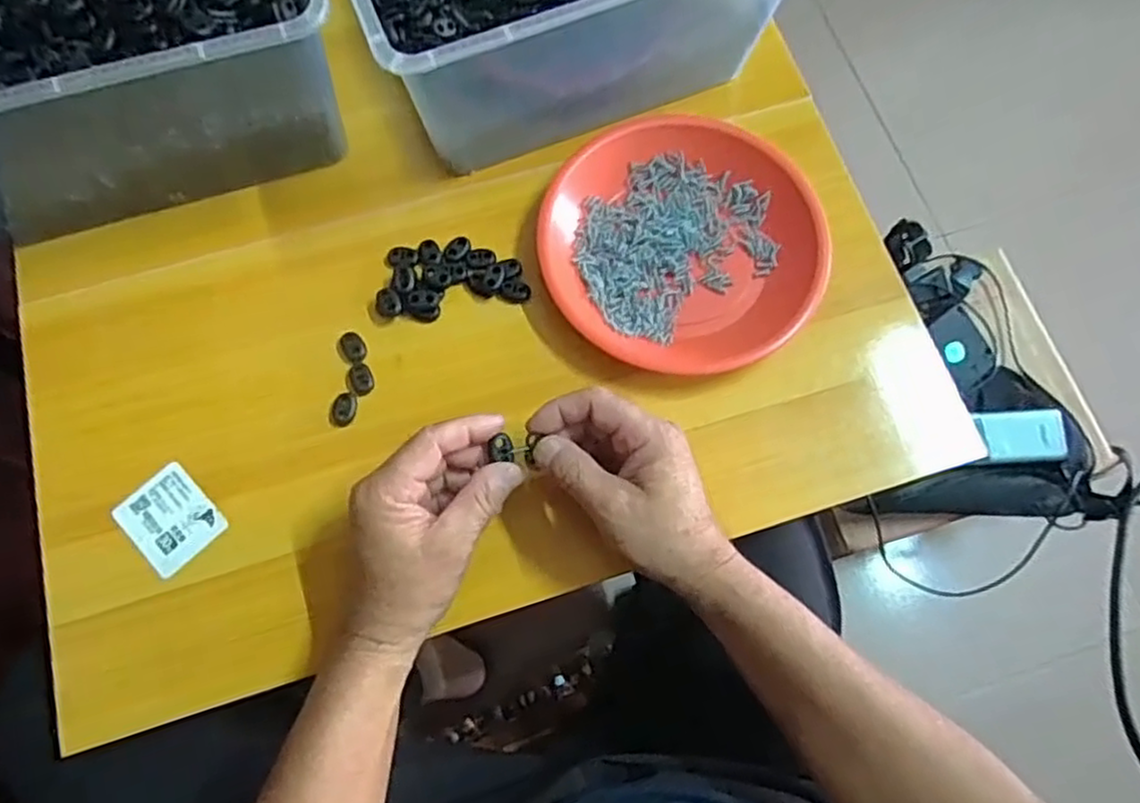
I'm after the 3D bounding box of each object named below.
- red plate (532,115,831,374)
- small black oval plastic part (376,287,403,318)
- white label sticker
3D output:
[{"bbox_3d":[0.076,-0.111,0.493,0.189,0.030,0.176,0,72,-1],"label":"red plate"},{"bbox_3d":[-0.123,-0.067,0.483,0.017,0.007,0.019,-26,74,-9],"label":"small black oval plastic part"},{"bbox_3d":[-0.251,0.074,0.449,0.048,0.004,0.057,-41,82,-13],"label":"white label sticker"}]

